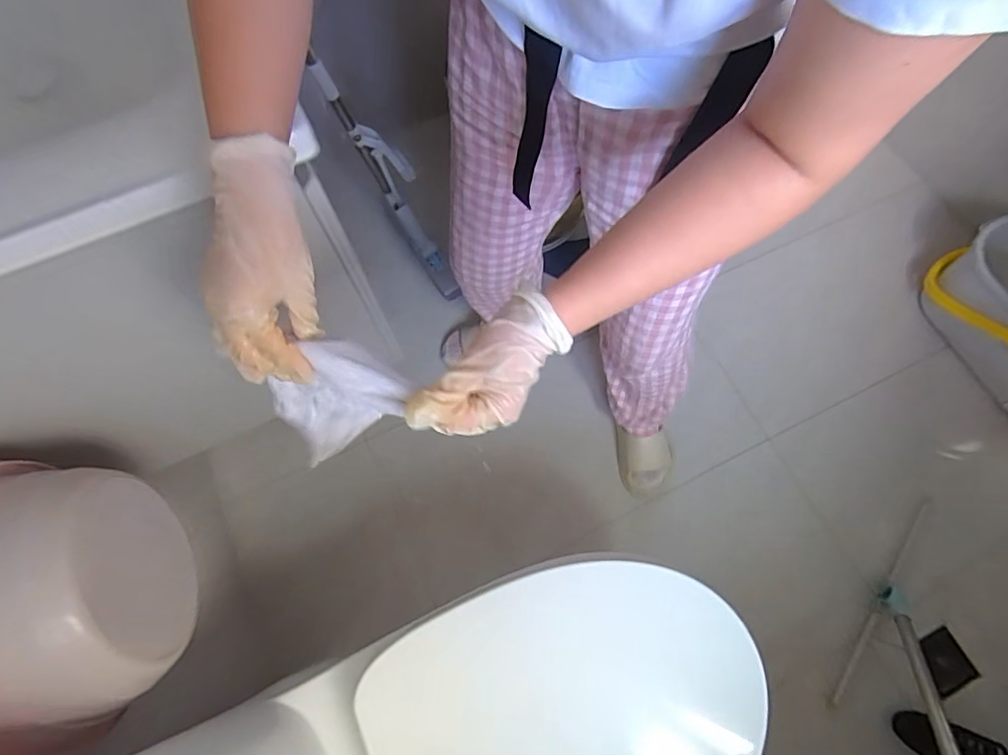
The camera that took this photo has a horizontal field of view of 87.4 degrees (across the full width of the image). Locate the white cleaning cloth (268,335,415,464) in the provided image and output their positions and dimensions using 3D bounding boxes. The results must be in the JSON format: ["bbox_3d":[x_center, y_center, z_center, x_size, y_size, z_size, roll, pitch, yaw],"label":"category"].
[{"bbox_3d":[-0.141,0.015,0.432,0.080,0.168,0.021,47,47,-14],"label":"white cleaning cloth"}]

